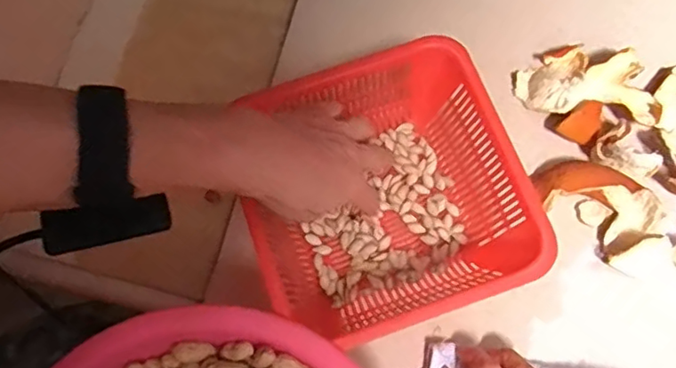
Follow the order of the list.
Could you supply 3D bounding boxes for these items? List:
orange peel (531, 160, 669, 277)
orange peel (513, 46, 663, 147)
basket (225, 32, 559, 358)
[{"bbox_3d":[0.205,0.022,0.443,0.107,0.031,0.061,32,76,11],"label":"orange peel"},{"bbox_3d":[0.206,-0.076,0.476,0.089,0.032,0.090,0,72,2],"label":"orange peel"},{"bbox_3d":[0.032,0.010,0.419,0.182,0.080,0.183,-19,73,-4],"label":"basket"}]

